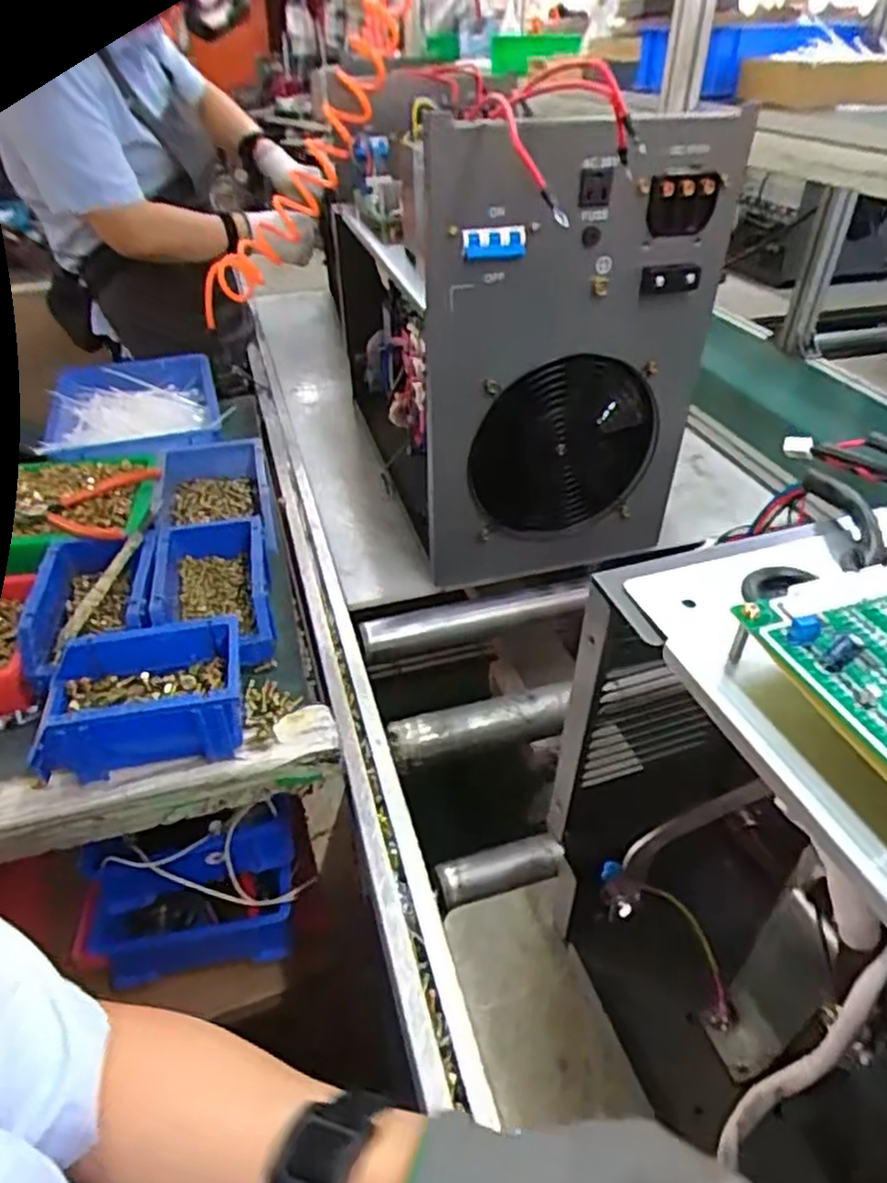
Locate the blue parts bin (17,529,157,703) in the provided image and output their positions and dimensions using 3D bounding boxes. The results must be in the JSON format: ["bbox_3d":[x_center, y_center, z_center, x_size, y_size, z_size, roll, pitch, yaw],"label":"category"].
[{"bbox_3d":[-0.329,0.011,0.674,0.101,0.059,0.167,-8,40,-9],"label":"blue parts bin"}]

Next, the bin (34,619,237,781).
[{"bbox_3d":[-0.248,0.089,0.580,0.154,0.073,0.109,-9,40,-10],"label":"bin"}]

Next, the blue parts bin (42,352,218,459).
[{"bbox_3d":[-0.436,-0.252,0.991,0.218,0.055,0.317,-13,41,-14],"label":"blue parts bin"}]

